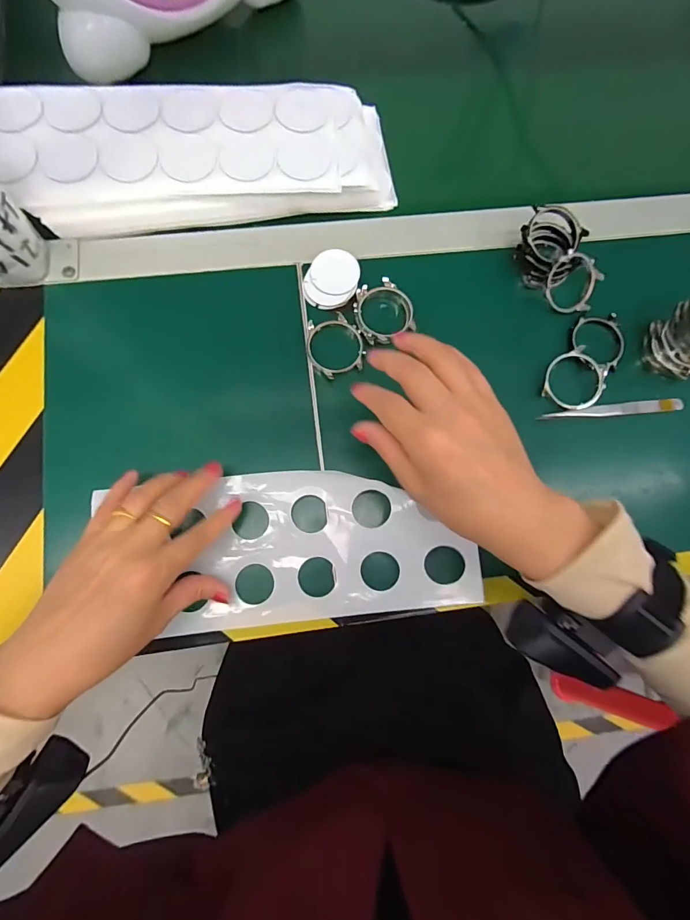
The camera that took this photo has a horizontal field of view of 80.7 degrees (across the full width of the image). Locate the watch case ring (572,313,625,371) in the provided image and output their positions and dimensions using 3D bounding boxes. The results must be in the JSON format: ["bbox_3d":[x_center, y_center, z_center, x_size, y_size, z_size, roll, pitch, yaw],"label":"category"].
[{"bbox_3d":[0.219,-0.105,0.345,0.045,0.007,0.053,34,80,6],"label":"watch case ring"}]

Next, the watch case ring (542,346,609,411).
[{"bbox_3d":[0.192,-0.068,0.336,0.046,0.010,0.055,44,80,6],"label":"watch case ring"}]

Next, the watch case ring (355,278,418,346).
[{"bbox_3d":[0.031,-0.122,0.335,0.043,0.014,0.052,-28,81,-8],"label":"watch case ring"}]

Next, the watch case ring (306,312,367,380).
[{"bbox_3d":[-0.008,-0.094,0.335,0.046,0.006,0.053,-14,79,-6],"label":"watch case ring"}]

